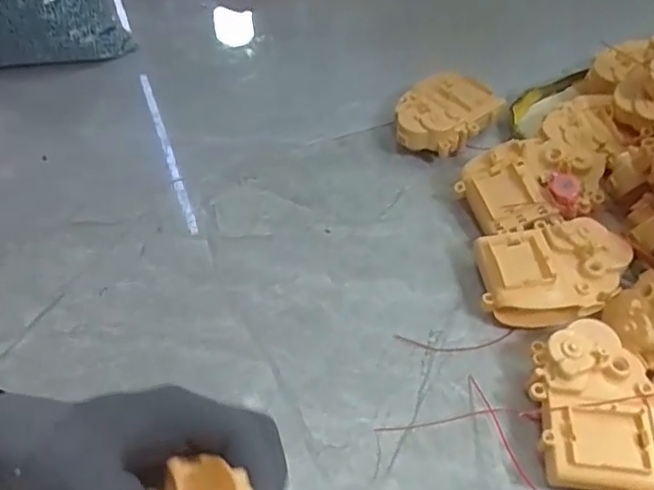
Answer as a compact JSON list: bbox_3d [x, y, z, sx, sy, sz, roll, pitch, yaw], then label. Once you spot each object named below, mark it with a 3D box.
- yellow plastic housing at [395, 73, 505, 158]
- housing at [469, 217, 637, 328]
[{"bbox_3d":[0.105,-0.108,0.535,0.089,0.042,0.068,2,49,3],"label":"yellow plastic housing"},{"bbox_3d":[0.153,0.020,0.423,0.099,0.036,0.072,0,49,2],"label":"housing"}]

